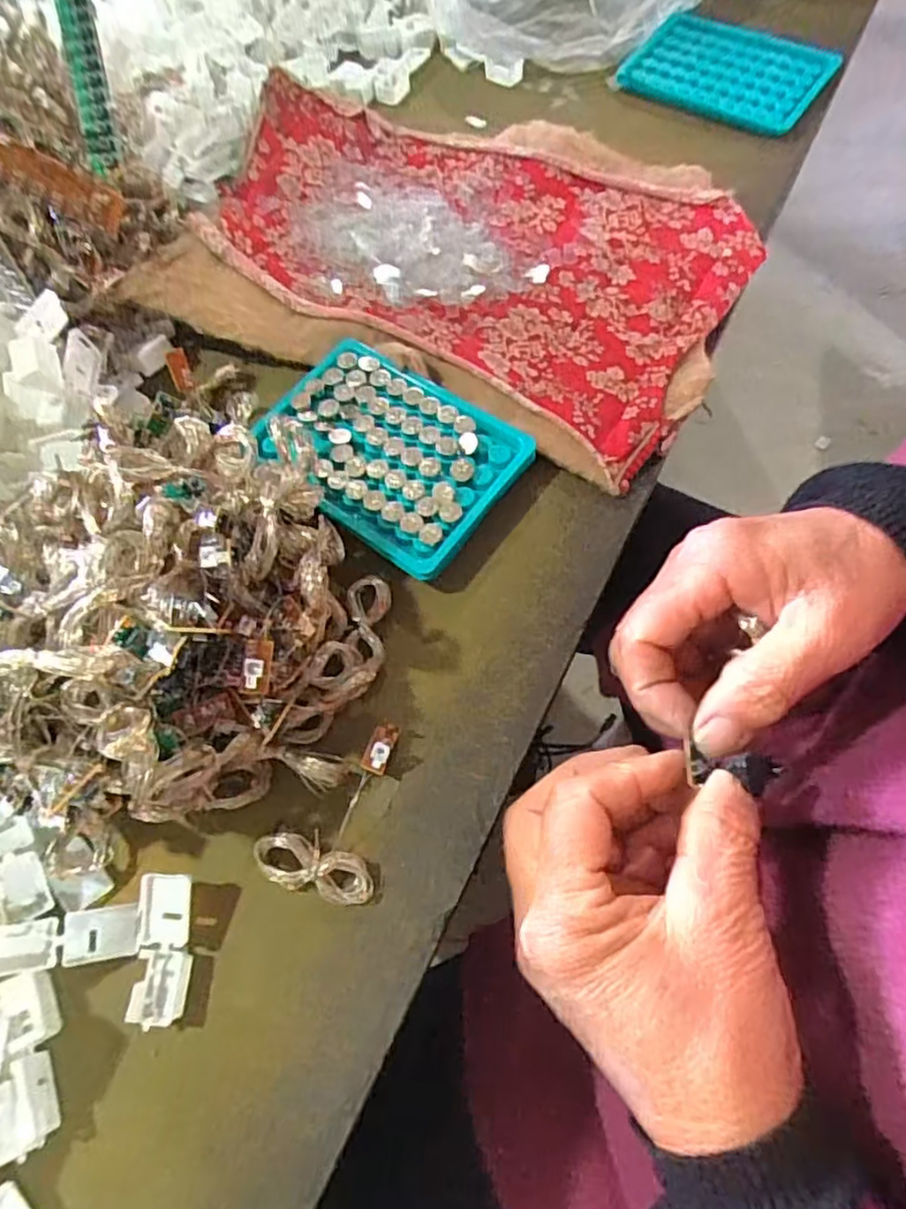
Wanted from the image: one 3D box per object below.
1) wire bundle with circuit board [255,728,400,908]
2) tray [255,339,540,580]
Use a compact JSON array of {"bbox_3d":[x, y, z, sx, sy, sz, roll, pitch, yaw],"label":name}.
[{"bbox_3d":[-0.054,0.084,0.280,0.049,0.014,0.073,6,66,6],"label":"wire bundle with circuit board"},{"bbox_3d":[-0.035,-0.082,0.339,0.129,0.022,0.097,33,72,16],"label":"tray"}]

